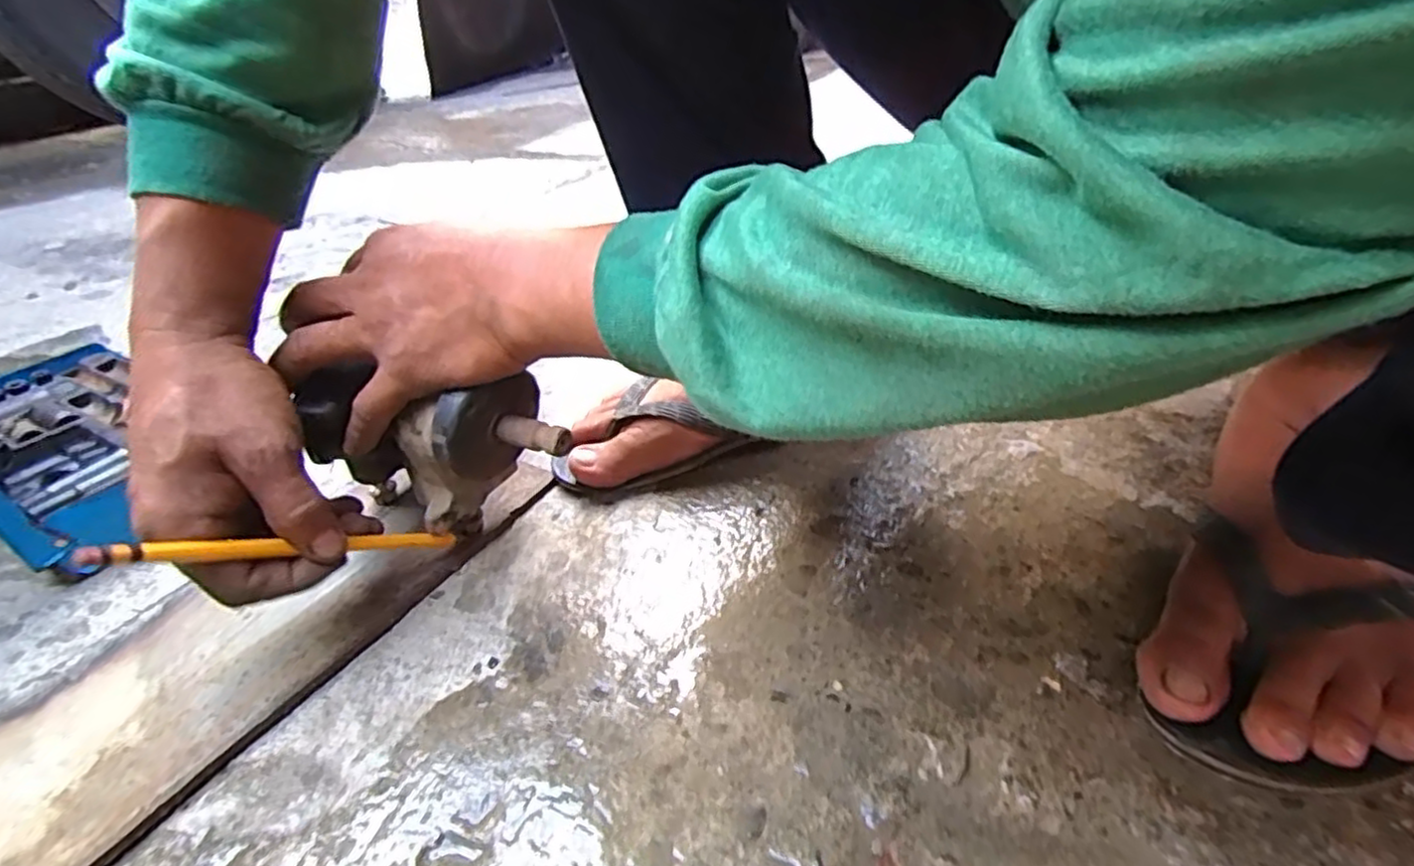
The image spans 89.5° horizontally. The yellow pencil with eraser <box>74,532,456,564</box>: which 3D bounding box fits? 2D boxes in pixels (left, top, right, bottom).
[{"bbox_3d":[-0.190,0.054,0.339,0.009,0.010,0.174,13,1,29],"label":"yellow pencil with eraser"}]

